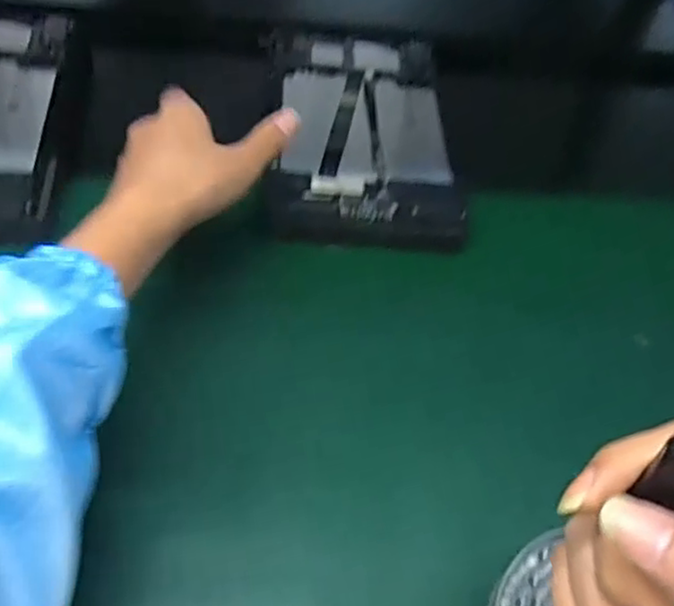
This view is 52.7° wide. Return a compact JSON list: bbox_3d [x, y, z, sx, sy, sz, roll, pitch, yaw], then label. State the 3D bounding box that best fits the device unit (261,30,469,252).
[{"bbox_3d":[0.020,-0.144,0.559,0.148,0.030,0.250,0,50,-9],"label":"device unit"}]

